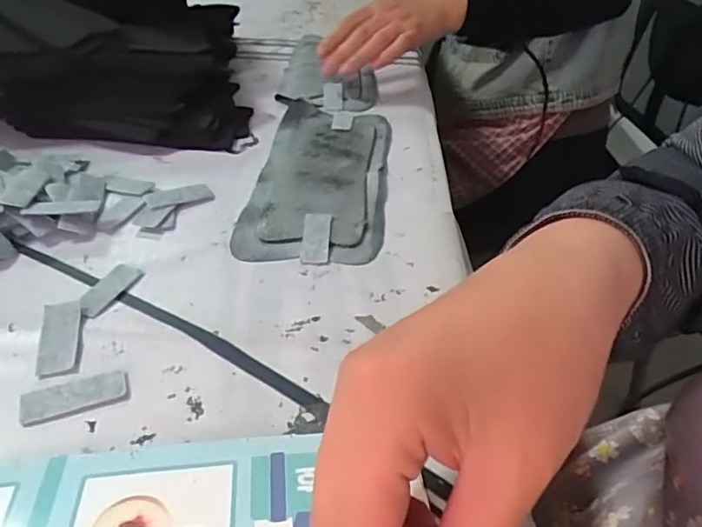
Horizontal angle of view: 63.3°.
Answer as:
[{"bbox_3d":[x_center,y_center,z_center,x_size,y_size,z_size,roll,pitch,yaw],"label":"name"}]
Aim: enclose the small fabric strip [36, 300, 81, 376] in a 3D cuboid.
[{"bbox_3d":[-0.154,0.038,0.301,0.018,0.007,0.047,-9,37,-13],"label":"small fabric strip"}]

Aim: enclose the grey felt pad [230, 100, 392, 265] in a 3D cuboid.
[{"bbox_3d":[-0.023,-0.075,0.454,0.100,0.011,0.240,3,36,3],"label":"grey felt pad"}]

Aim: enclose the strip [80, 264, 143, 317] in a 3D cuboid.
[{"bbox_3d":[-0.143,0.015,0.335,0.018,0.004,0.045,23,40,10],"label":"strip"}]

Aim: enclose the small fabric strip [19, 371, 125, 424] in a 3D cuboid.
[{"bbox_3d":[-0.133,0.063,0.272,0.046,0.004,0.019,-12,38,-18],"label":"small fabric strip"}]

